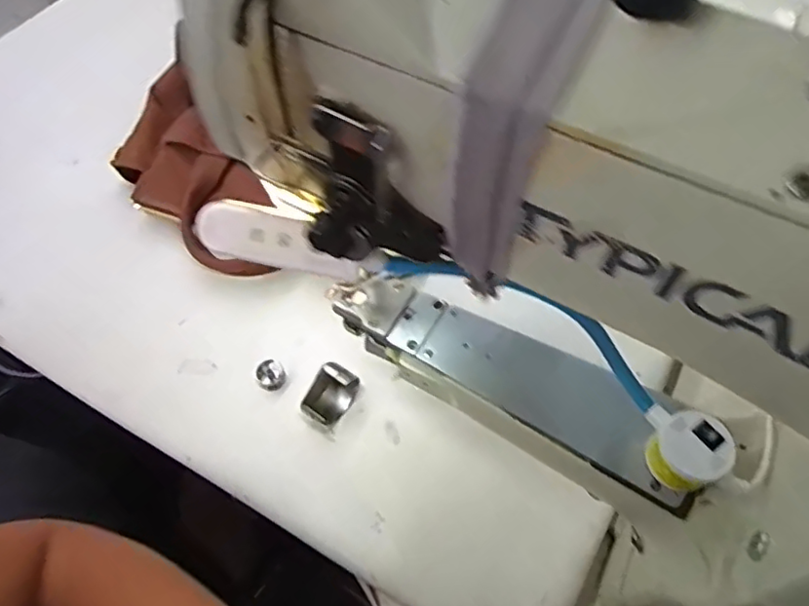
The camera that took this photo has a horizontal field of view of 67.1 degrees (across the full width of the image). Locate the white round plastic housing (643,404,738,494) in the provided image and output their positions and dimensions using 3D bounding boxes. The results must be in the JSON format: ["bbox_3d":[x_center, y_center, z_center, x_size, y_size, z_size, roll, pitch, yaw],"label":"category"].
[{"bbox_3d":[0.152,0.078,0.327,0.037,0.029,0.039,0,59,1],"label":"white round plastic housing"}]

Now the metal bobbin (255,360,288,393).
[{"bbox_3d":[-0.112,0.060,0.512,0.024,0.013,0.024,0,59,1],"label":"metal bobbin"}]

